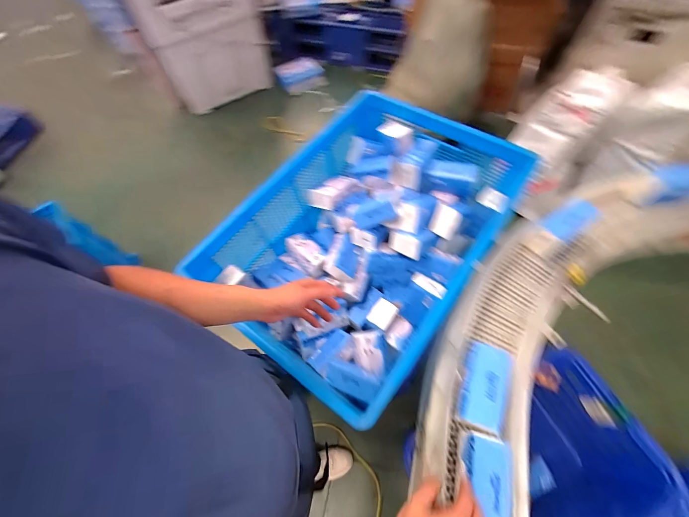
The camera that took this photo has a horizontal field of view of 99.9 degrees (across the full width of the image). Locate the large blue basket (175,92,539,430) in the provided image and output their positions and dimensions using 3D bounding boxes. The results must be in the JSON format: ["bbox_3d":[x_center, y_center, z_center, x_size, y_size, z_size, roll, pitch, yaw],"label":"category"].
[{"bbox_3d":[0.073,-0.056,0.876,0.545,0.352,0.735,32,69,17],"label":"large blue basket"}]

